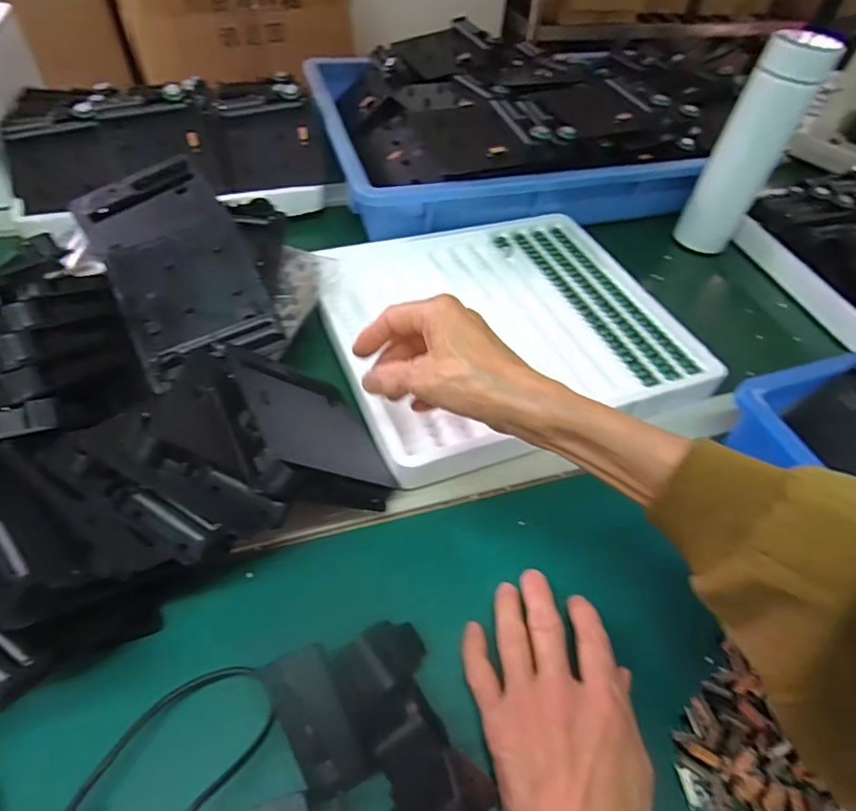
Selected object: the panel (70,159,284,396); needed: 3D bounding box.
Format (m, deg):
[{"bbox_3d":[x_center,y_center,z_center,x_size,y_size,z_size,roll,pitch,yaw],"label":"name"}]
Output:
[{"bbox_3d":[-0.210,-0.120,0.443,0.111,0.014,0.205,-27,72,-14],"label":"panel"}]

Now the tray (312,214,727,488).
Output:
[{"bbox_3d":[0.071,-0.093,0.513,0.322,0.024,0.296,-14,53,-16],"label":"tray"}]

